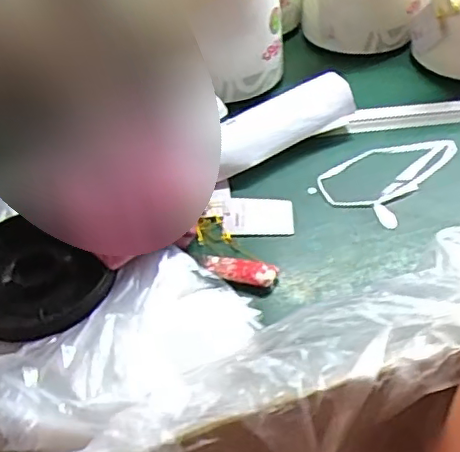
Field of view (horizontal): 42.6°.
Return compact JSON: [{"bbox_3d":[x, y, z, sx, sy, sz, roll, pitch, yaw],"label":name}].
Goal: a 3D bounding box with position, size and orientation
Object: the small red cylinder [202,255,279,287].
[{"bbox_3d":[0.010,0.041,0.541,0.066,0.014,0.026,11,44,15],"label":"small red cylinder"}]

